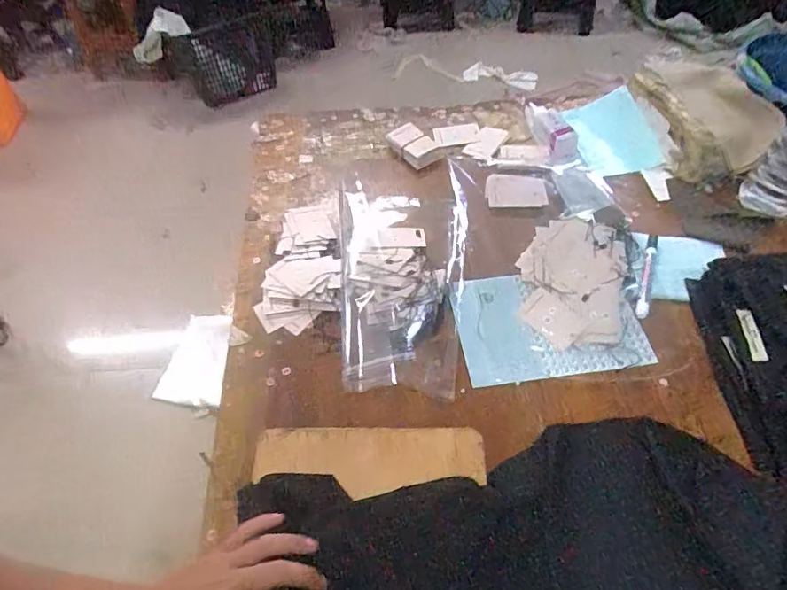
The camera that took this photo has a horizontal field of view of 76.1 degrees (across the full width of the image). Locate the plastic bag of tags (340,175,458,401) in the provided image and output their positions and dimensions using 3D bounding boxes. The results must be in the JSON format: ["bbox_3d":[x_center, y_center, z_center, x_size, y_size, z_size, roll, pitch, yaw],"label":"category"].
[{"bbox_3d":[0.001,-0.040,0.689,0.146,0.039,0.380,-5,56,0],"label":"plastic bag of tags"}]

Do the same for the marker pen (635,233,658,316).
[{"bbox_3d":[0.345,-0.028,0.683,0.017,0.008,0.142,17,59,15],"label":"marker pen"}]

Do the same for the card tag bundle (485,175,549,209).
[{"bbox_3d":[0.191,-0.162,0.780,0.092,0.009,0.064,1,56,5],"label":"card tag bundle"}]

